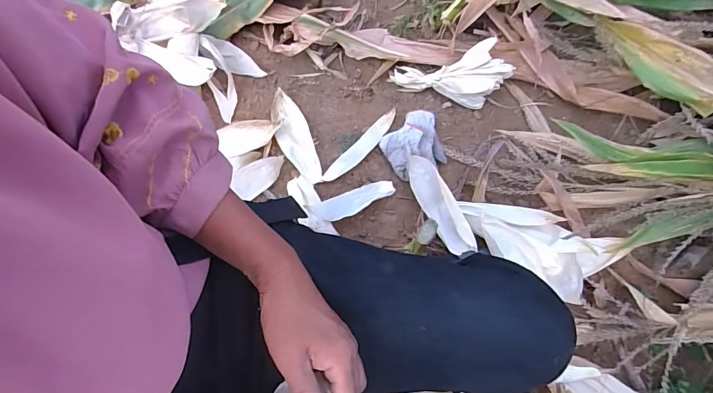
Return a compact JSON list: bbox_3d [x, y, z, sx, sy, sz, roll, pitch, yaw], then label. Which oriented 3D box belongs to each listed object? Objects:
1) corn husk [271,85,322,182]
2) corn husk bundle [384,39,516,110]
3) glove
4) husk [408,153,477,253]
[{"bbox_3d":[-0.137,-0.130,0.905,0.076,0.029,0.231,-18,69,-6],"label":"corn husk"},{"bbox_3d":[0.214,-0.268,0.914,0.265,0.115,0.117,2,68,1],"label":"corn husk bundle"},{"bbox_3d":[0.125,-0.116,0.882,0.132,0.050,0.157,-18,69,-6],"label":"glove"},{"bbox_3d":[0.164,0.013,0.813,0.055,0.052,0.209,-31,94,-11],"label":"husk"}]

